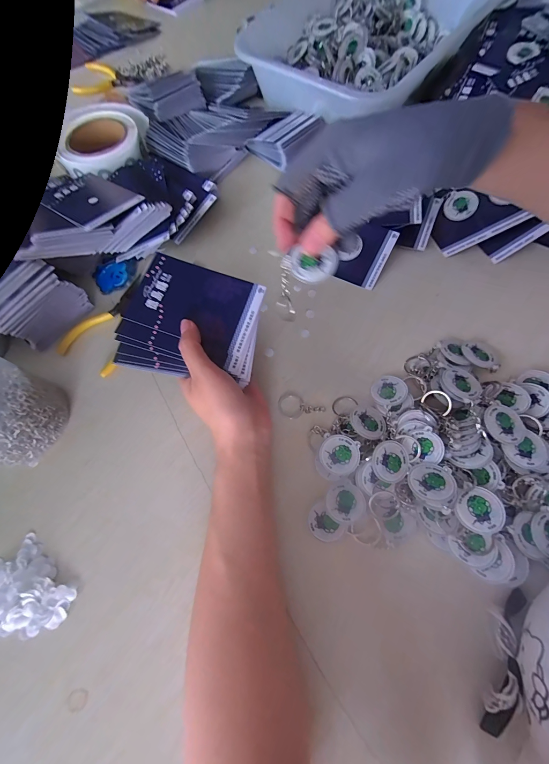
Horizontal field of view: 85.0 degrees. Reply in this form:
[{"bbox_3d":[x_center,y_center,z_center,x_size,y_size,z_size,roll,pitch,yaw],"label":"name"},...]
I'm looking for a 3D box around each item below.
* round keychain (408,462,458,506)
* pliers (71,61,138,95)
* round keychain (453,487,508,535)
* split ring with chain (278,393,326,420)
[{"bbox_3d":[0.125,0.080,0.238,0.034,0.005,0.032,-8,39,6],"label":"round keychain"},{"bbox_3d":[-0.284,-0.515,0.510,0.097,0.010,0.071,8,70,5],"label":"pliers"},{"bbox_3d":[0.157,0.099,0.232,0.034,0.011,0.031,-1,69,1],"label":"round keychain"},{"bbox_3d":[0.024,0.026,0.286,0.043,0.004,0.024,24,72,10],"label":"split ring with chain"}]

